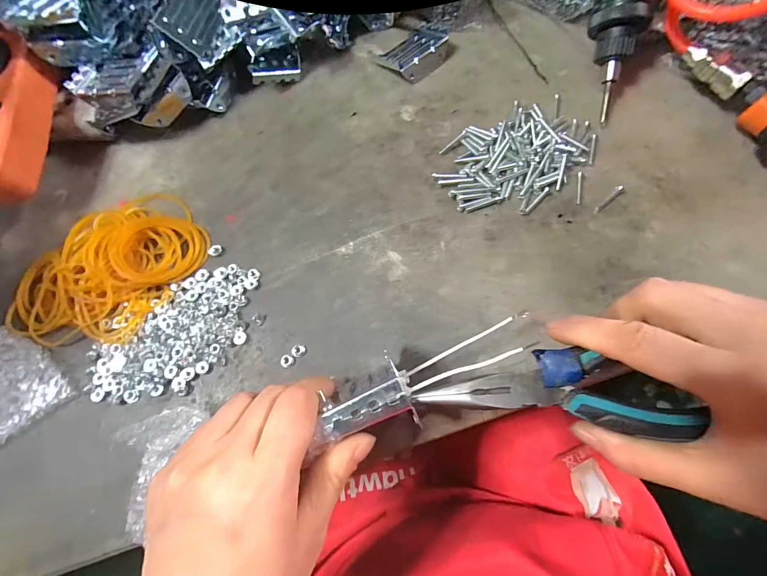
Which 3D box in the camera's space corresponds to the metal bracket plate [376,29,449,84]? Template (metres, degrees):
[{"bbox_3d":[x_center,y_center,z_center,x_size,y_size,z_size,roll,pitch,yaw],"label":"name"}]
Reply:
[{"bbox_3d":[0.030,-0.214,0.328,0.059,0.015,0.044,-34,73,-8],"label":"metal bracket plate"}]

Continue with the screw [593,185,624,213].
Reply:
[{"bbox_3d":[0.173,-0.068,0.276,0.028,0.006,0.006,-42,75,-11],"label":"screw"}]

